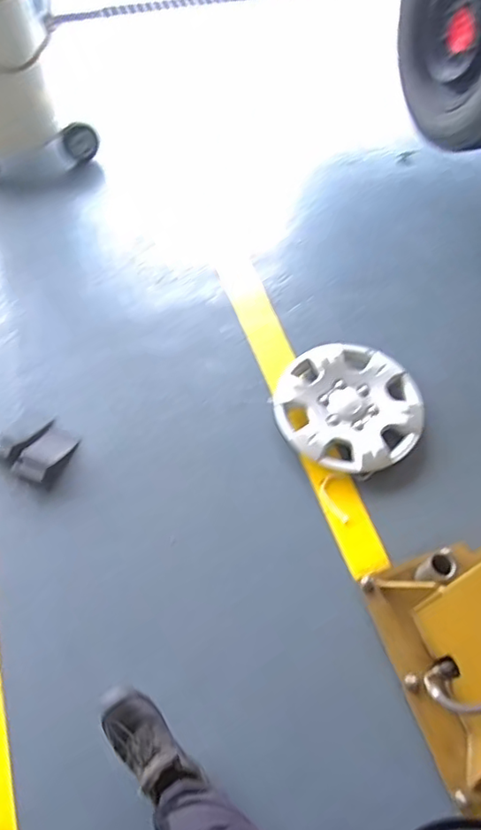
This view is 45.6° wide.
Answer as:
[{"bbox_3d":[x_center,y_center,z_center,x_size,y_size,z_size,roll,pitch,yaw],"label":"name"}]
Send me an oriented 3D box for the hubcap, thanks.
[{"bbox_3d":[0.286,-0.036,1.533,0.371,0.038,0.378,1,60,-1],"label":"hubcap"}]

